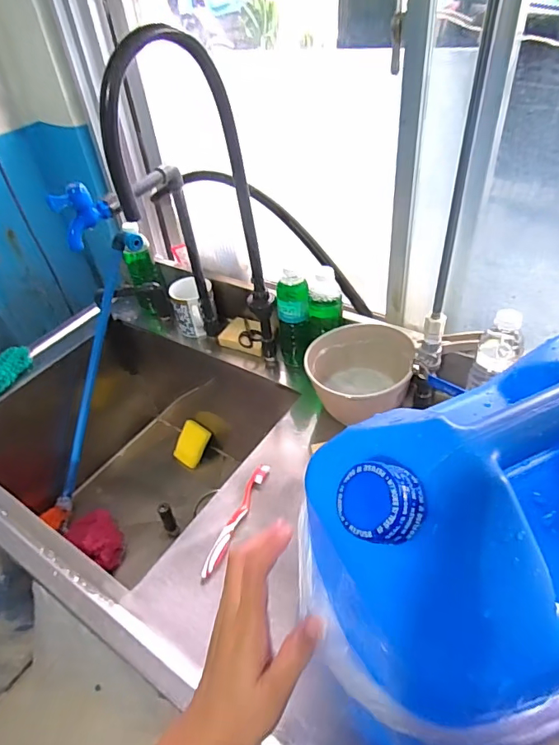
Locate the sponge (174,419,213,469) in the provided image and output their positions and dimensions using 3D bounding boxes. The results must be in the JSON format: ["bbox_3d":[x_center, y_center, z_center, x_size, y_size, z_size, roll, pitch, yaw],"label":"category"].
[{"bbox_3d":[-0.222,0.182,1.184,0.077,0.027,0.104,27,93,10],"label":"sponge"}]

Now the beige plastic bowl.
[{"bbox_3d":[0.132,0.000,0.788,0.159,0.090,0.145,-3,42,3],"label":"beige plastic bowl"}]

